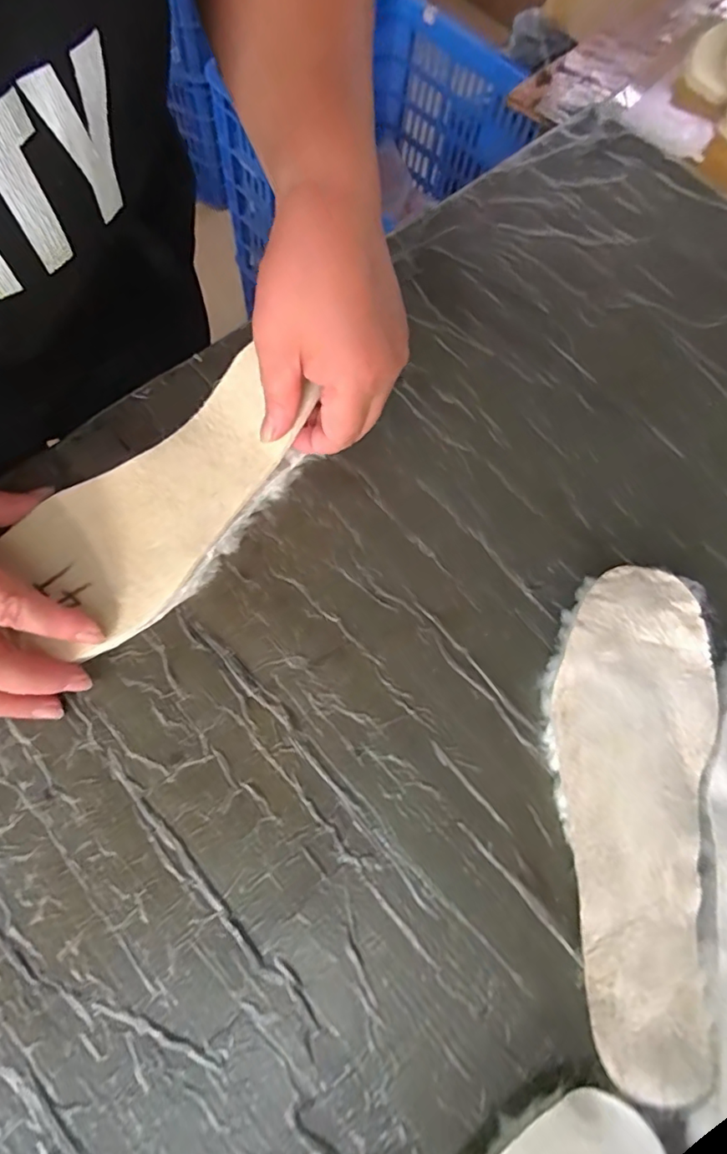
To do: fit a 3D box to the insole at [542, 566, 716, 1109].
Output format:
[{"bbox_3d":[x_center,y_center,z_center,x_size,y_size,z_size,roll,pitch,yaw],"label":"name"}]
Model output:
[{"bbox_3d":[0.141,0.114,0.284,0.087,0.010,0.250,12,69,0],"label":"insole"}]

